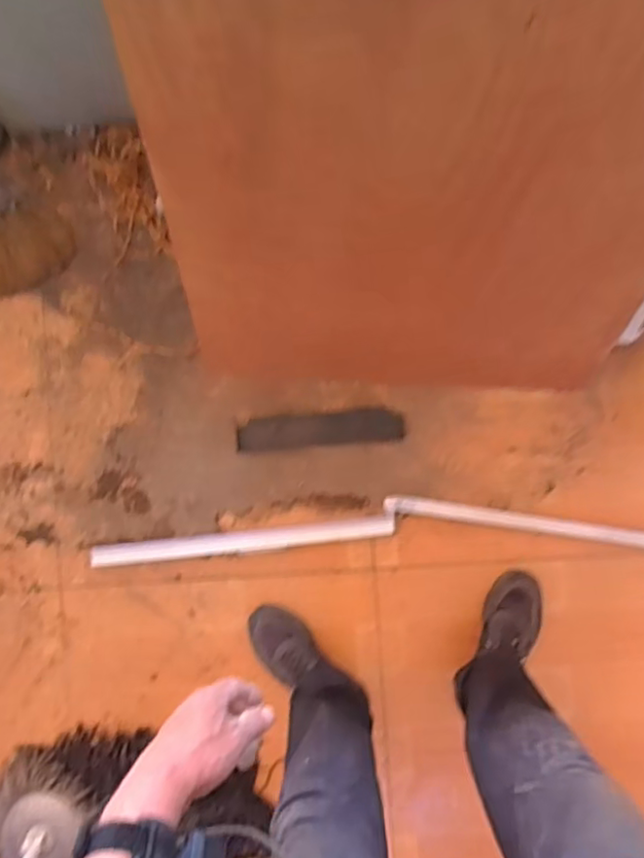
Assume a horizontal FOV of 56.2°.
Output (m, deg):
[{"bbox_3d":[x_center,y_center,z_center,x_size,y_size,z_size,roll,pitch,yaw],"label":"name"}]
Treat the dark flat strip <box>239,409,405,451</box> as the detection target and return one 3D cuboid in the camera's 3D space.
[{"bbox_3d":[-0.003,0.001,1.118,0.300,0.013,0.060,-5,89,2],"label":"dark flat strip"}]

